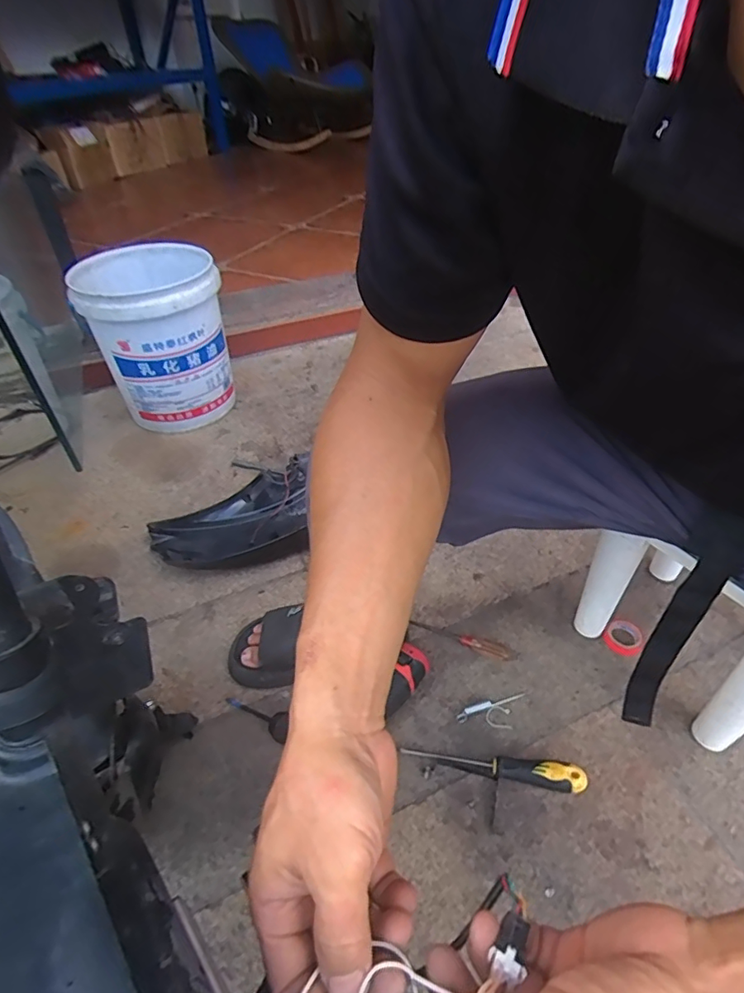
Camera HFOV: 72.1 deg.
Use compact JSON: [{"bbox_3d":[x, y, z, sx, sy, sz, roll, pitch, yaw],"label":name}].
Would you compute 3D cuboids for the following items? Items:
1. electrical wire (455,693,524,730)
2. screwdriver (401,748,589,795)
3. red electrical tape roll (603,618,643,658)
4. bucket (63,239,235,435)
[{"bbox_3d":[0.168,0.299,0.702,0.103,0.011,0.041,-11,44,-8],"label":"electrical wire"},{"bbox_3d":[0.152,0.335,0.645,0.220,0.036,0.028,9,45,12],"label":"screwdriver"},{"bbox_3d":[0.383,0.213,0.776,0.054,0.021,0.051,-2,44,2],"label":"red electrical tape roll"},{"bbox_3d":[-0.484,-0.363,1.200,0.287,0.351,0.298,-22,47,-18],"label":"bucket"}]

